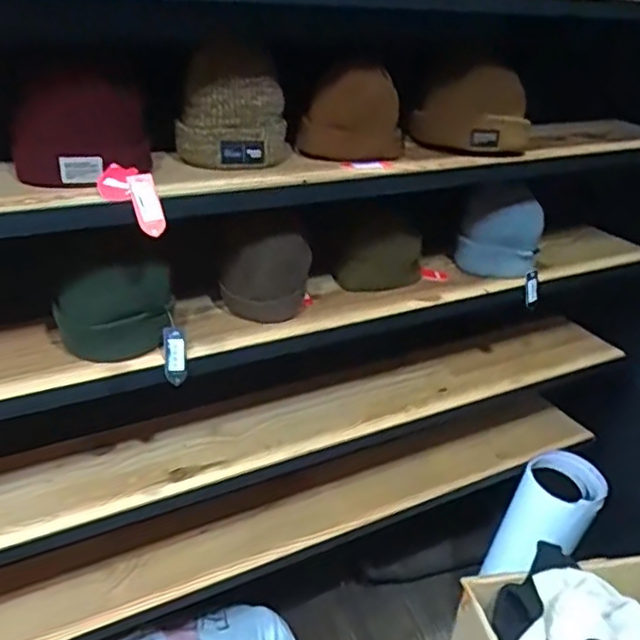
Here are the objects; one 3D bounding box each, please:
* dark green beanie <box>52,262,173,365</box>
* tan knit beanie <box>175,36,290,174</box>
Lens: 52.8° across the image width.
[{"bbox_3d":[-0.263,-0.014,0.830,0.143,0.115,0.065,-7,31,-21],"label":"dark green beanie"},{"bbox_3d":[-0.108,-0.261,0.802,0.137,0.137,0.099,2,29,-6],"label":"tan knit beanie"}]

